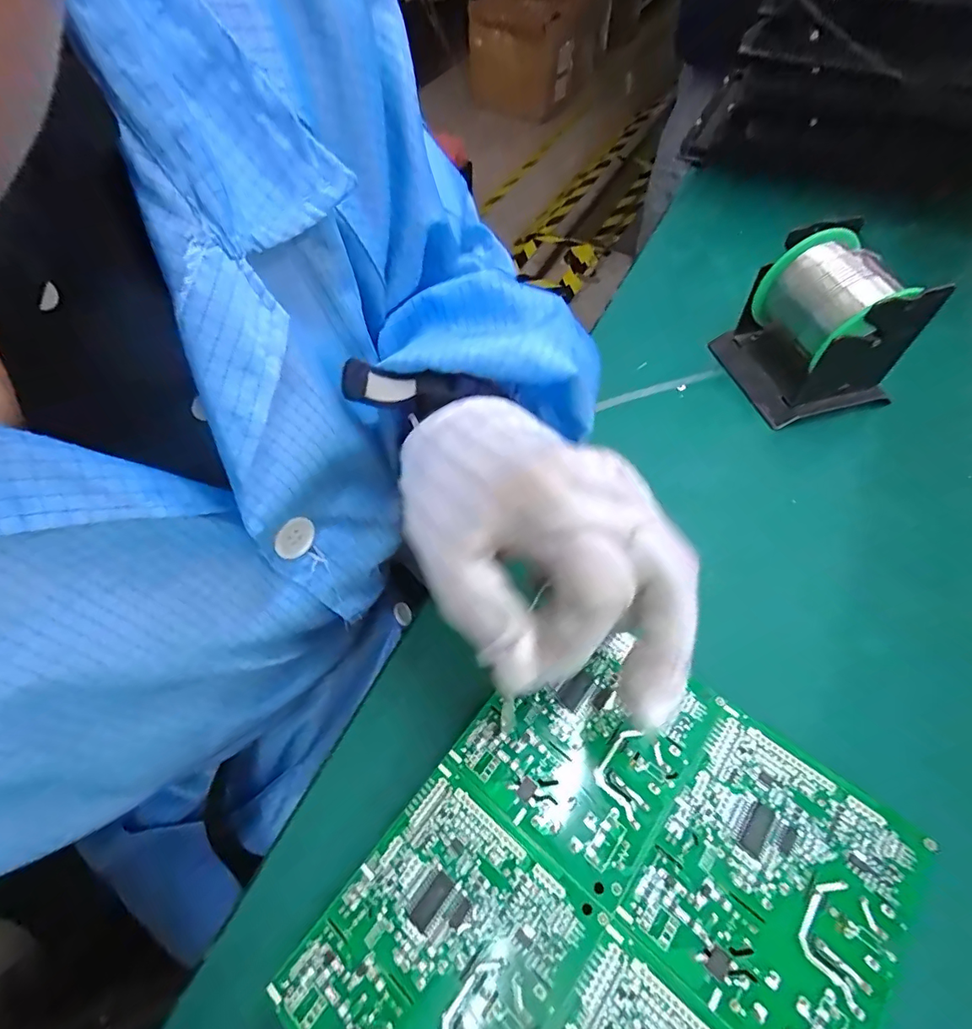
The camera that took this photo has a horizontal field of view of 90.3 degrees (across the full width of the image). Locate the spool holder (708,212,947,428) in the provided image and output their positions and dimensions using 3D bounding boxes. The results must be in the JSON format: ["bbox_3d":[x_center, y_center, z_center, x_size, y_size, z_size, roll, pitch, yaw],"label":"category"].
[{"bbox_3d":[0.212,-0.116,0.314,0.074,0.097,0.091,-15,59,-6],"label":"spool holder"}]

